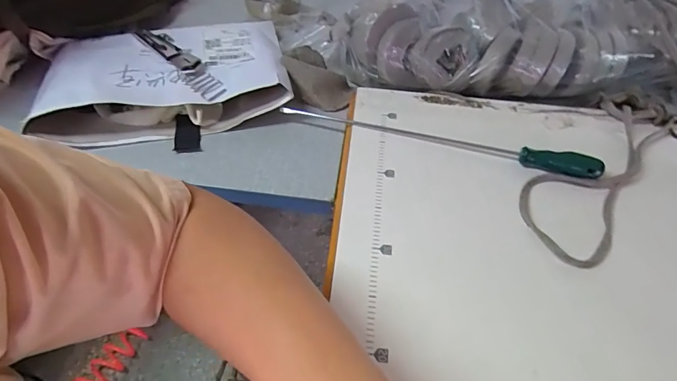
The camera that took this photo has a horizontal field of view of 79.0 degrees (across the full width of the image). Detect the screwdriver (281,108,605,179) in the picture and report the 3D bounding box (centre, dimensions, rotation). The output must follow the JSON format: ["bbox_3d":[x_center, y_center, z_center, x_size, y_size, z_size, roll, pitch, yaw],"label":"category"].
[{"bbox_3d":[0.111,-0.067,0.488,0.373,0.025,0.019,16,51,11],"label":"screwdriver"}]

